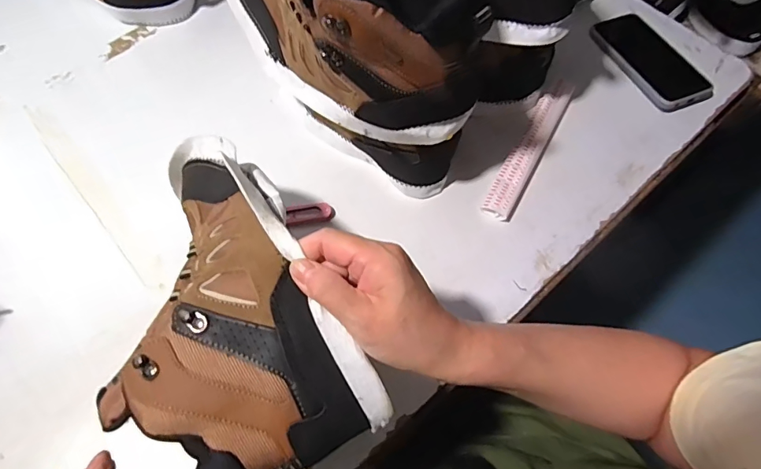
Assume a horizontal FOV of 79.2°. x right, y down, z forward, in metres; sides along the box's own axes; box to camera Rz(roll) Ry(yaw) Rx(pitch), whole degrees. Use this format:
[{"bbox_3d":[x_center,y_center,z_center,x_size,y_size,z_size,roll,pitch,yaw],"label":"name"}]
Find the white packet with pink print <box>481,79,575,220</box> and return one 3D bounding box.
[{"bbox_3d":[0.172,-0.104,0.523,0.031,0.010,0.214,25,67,18],"label":"white packet with pink print"}]

